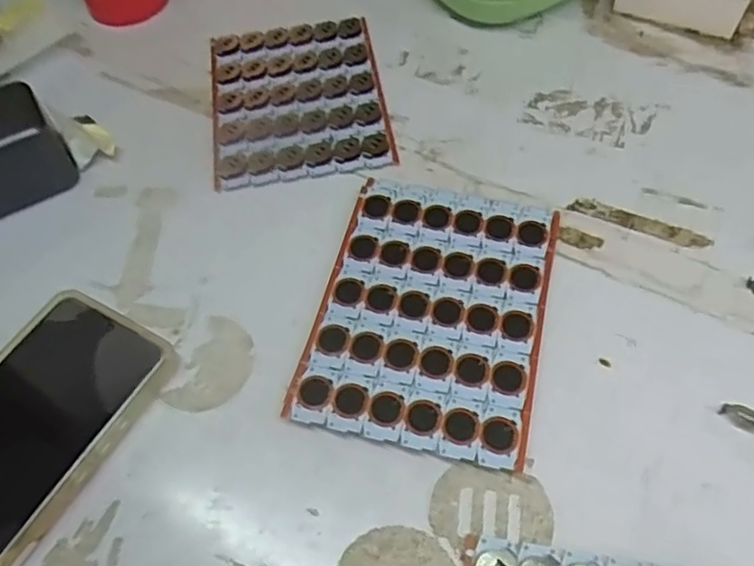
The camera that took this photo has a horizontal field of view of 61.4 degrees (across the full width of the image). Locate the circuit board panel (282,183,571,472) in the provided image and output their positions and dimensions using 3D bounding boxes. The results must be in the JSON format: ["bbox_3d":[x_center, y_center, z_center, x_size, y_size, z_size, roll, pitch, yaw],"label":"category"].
[{"bbox_3d":[0.030,0.012,0.342,0.115,0.010,0.157,11,60,11],"label":"circuit board panel"}]

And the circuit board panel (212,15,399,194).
[{"bbox_3d":[-0.056,-0.132,0.440,0.115,0.005,0.147,-9,58,-2],"label":"circuit board panel"}]

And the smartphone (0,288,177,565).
[{"bbox_3d":[-0.178,0.083,0.306,0.083,0.014,0.166,25,63,18],"label":"smartphone"}]

